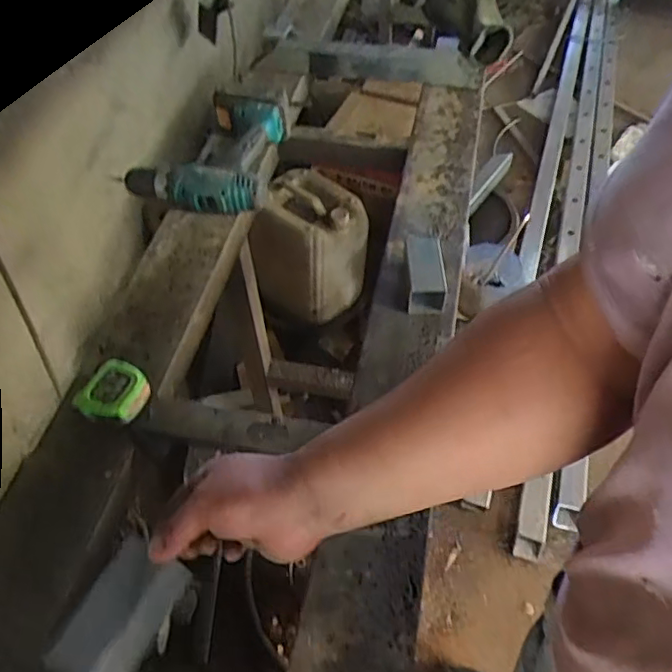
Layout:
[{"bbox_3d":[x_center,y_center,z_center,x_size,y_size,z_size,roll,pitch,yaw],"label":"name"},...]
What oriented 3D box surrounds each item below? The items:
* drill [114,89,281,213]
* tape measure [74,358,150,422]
[{"bbox_3d":[-0.177,-0.245,0.817,0.185,0.078,0.185,-1,53,1],"label":"drill"},{"bbox_3d":[-0.221,0.058,0.600,0.054,0.024,0.061,27,59,21],"label":"tape measure"}]

